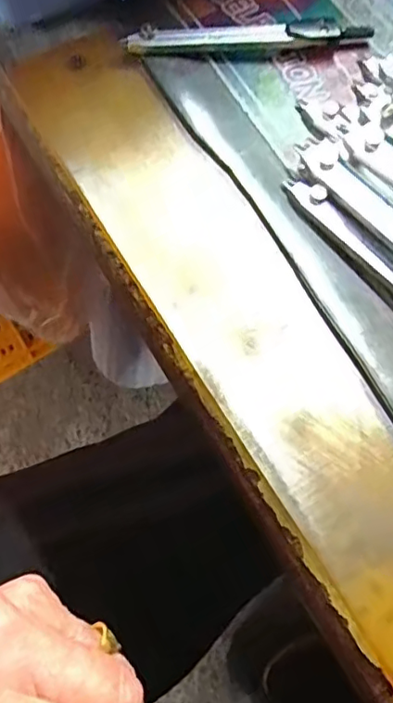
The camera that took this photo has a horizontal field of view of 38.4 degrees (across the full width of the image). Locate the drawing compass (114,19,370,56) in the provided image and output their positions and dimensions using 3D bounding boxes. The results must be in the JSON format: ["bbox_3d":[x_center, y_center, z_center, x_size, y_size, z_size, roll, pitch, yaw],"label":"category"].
[{"bbox_3d":[0.024,-0.140,0.253,0.110,0.012,0.009,-7,69,-6],"label":"drawing compass"}]

